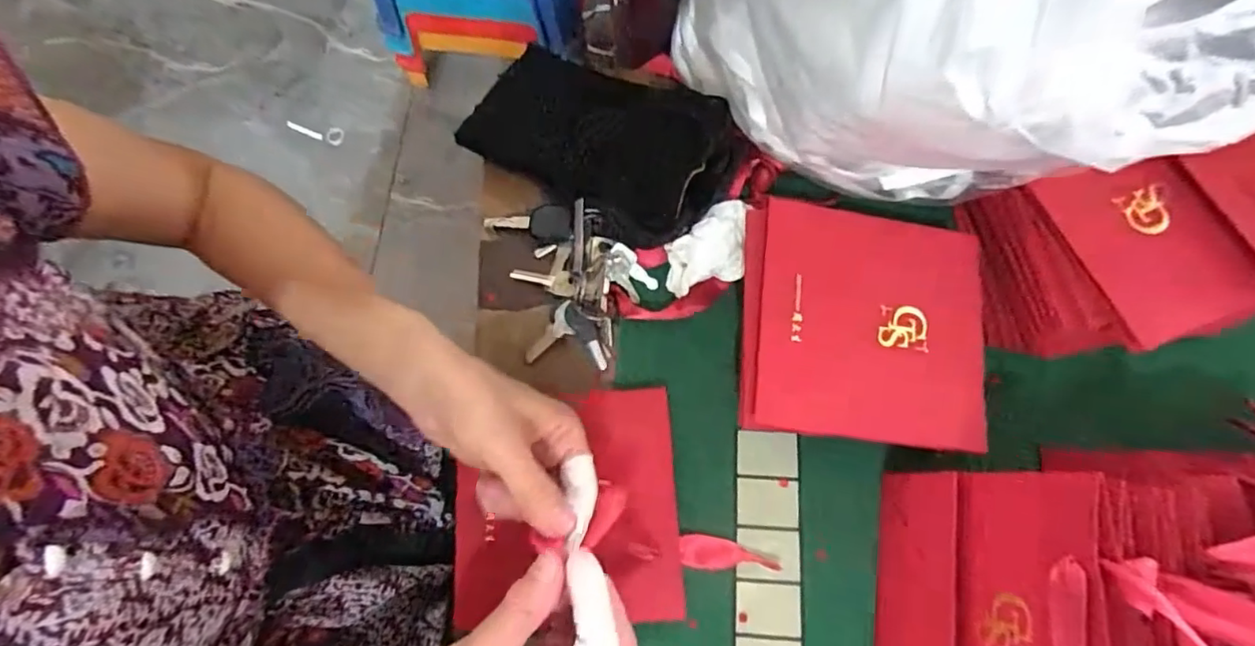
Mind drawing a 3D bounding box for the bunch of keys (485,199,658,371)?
[{"bbox_3d":[-0.037,-0.034,0.426,0.102,0.025,0.125,-13,73,-2],"label":"bunch of keys"}]

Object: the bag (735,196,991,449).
[{"bbox_3d":[0.144,0.001,0.360,0.149,0.012,0.138,6,83,-4],"label":"bag"}]

